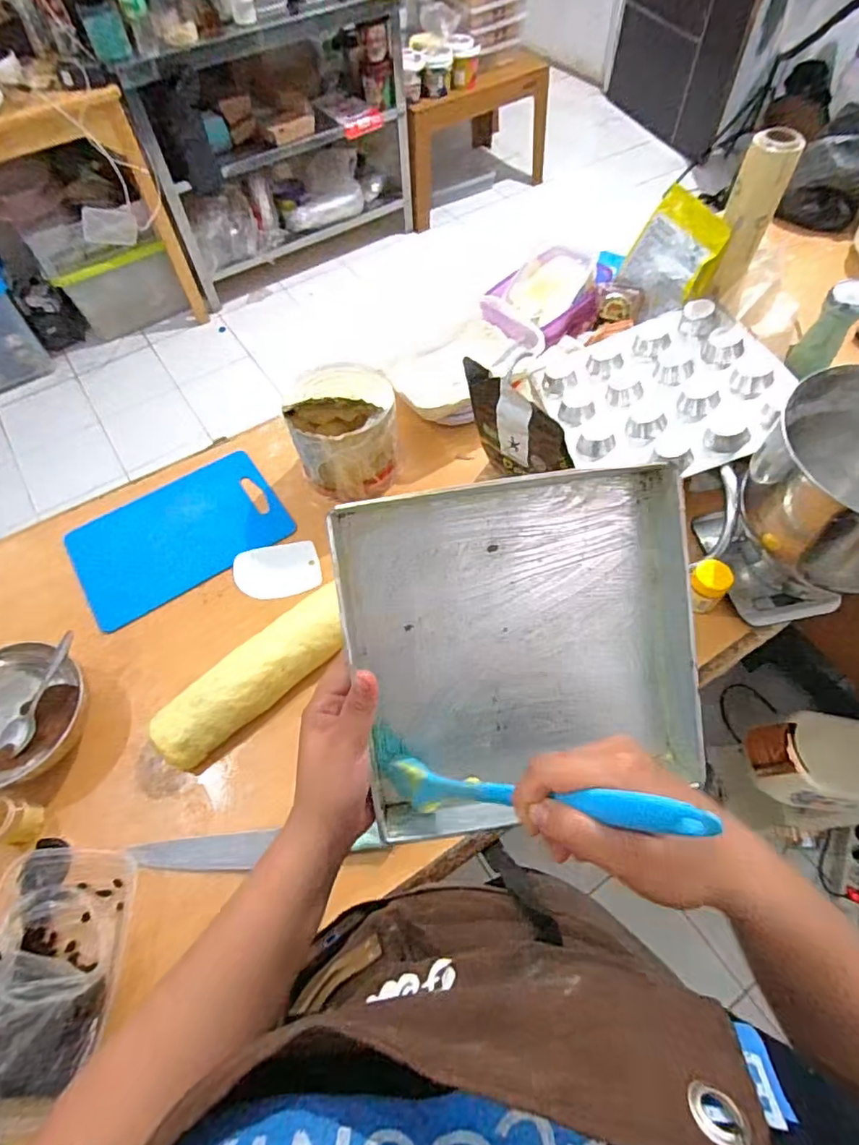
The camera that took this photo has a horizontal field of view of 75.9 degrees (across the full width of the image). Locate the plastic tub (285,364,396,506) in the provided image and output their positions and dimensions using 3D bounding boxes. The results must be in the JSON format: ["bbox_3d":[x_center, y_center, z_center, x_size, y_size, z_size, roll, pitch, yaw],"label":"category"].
[{"bbox_3d":[-0.131,-0.220,0.809,0.150,0.153,0.156,-1,59,2],"label":"plastic tub"}]

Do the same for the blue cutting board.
[{"bbox_3d":[-0.377,-0.060,0.836,0.297,0.012,0.188,-32,69,-18],"label":"blue cutting board"}]

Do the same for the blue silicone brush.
[{"bbox_3d":[0.044,0.124,0.318,0.049,0.230,0.038,39,59,-26],"label":"blue silicone brush"}]

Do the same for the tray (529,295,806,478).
[{"bbox_3d":[0.334,-0.265,0.806,0.300,0.043,0.300,-22,58,10],"label":"tray"}]

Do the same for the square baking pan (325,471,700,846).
[{"bbox_3d":[0.068,0.055,0.386,0.242,0.043,0.232,-7,97,-4],"label":"square baking pan"}]

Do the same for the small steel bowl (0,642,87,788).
[{"bbox_3d":[-0.490,0.177,0.652,0.161,0.085,0.155,-1,59,2],"label":"small steel bowl"}]

